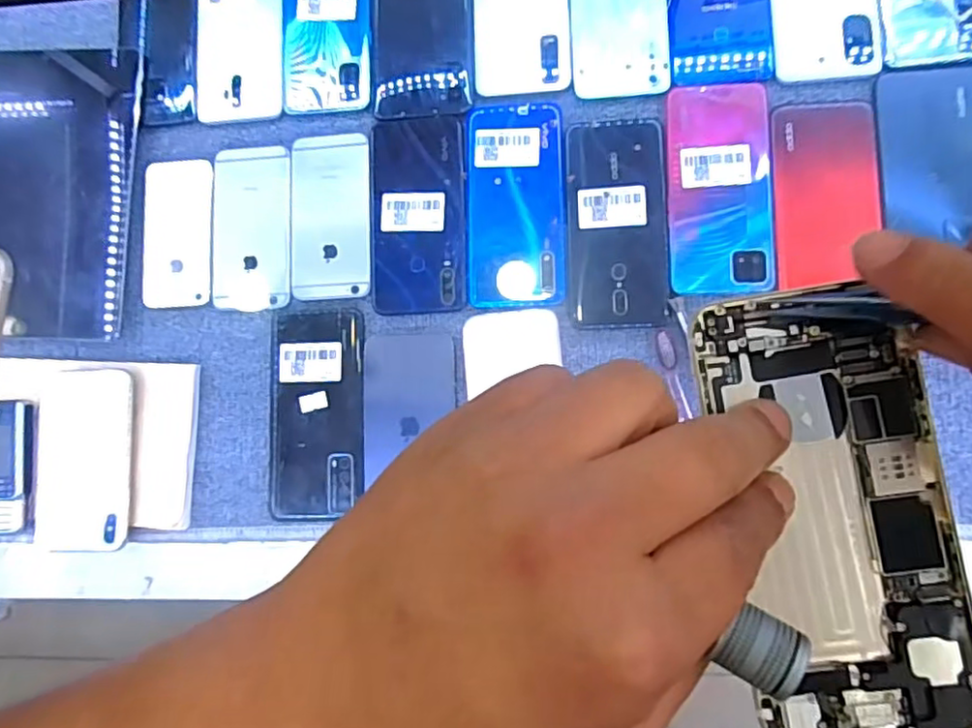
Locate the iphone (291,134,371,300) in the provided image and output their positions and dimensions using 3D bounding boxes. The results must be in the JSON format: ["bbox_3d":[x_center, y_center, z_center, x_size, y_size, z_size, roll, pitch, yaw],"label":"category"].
[{"bbox_3d":[-0.127,-0.121,0.522,0.066,0.008,0.135,-2,85,7],"label":"iphone"}]

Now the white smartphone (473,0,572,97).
[{"bbox_3d":[0.028,-0.297,0.516,0.076,0.004,0.162,-2,85,7],"label":"white smartphone"}]

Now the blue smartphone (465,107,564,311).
[{"bbox_3d":[0.023,-0.125,0.502,0.075,0.005,0.161,-1,85,7],"label":"blue smartphone"}]

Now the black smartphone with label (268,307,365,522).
[{"bbox_3d":[-0.134,0.038,0.504,0.078,0.008,0.164,-2,85,7],"label":"black smartphone with label"}]

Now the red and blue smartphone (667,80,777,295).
[{"bbox_3d":[0.176,-0.134,0.481,0.074,0.011,0.162,-1,85,7],"label":"red and blue smartphone"}]

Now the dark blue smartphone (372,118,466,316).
[{"bbox_3d":[-0.054,-0.120,0.511,0.075,0.004,0.157,-2,85,7],"label":"dark blue smartphone"}]

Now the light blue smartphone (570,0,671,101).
[{"bbox_3d":[0.104,-0.289,0.505,0.075,0.004,0.156,-2,85,7],"label":"light blue smartphone"}]

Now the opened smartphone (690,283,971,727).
[{"bbox_3d":[0.108,0.044,0.199,0.064,0.006,0.135,-12,83,6],"label":"opened smartphone"}]

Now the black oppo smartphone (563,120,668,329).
[{"bbox_3d":[0.100,-0.109,0.490,0.073,0.004,0.158,-2,85,6],"label":"black oppo smartphone"}]

